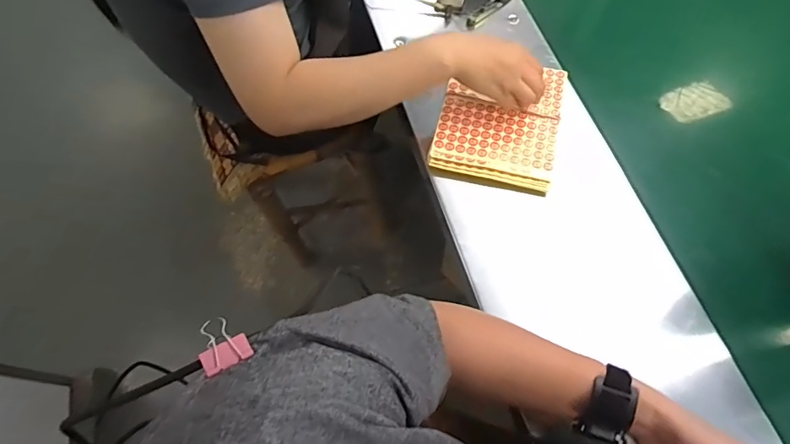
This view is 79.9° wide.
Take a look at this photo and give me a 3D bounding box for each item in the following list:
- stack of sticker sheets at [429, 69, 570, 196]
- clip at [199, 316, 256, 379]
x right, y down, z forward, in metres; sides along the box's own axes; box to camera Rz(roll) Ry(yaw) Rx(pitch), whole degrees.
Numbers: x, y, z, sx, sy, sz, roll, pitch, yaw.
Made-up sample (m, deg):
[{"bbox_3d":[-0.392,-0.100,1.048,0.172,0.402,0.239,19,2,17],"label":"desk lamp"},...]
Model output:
[{"bbox_3d":[0.140,-0.137,0.633,0.154,0.021,0.178,13,67,7],"label":"stack of sticker sheets"},{"bbox_3d":[-0.094,0.066,0.256,0.024,0.007,0.027,-29,68,-11],"label":"clip"}]

